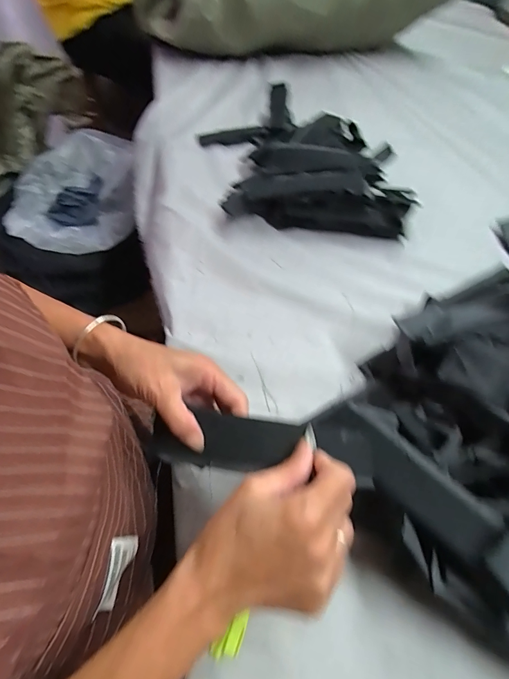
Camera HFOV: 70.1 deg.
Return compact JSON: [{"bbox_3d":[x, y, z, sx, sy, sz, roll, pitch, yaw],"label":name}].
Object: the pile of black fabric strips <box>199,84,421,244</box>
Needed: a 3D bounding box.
[{"bbox_3d":[0.079,-0.348,0.680,0.347,0.058,0.414,0,55,-1],"label":"pile of black fabric strips"}]

